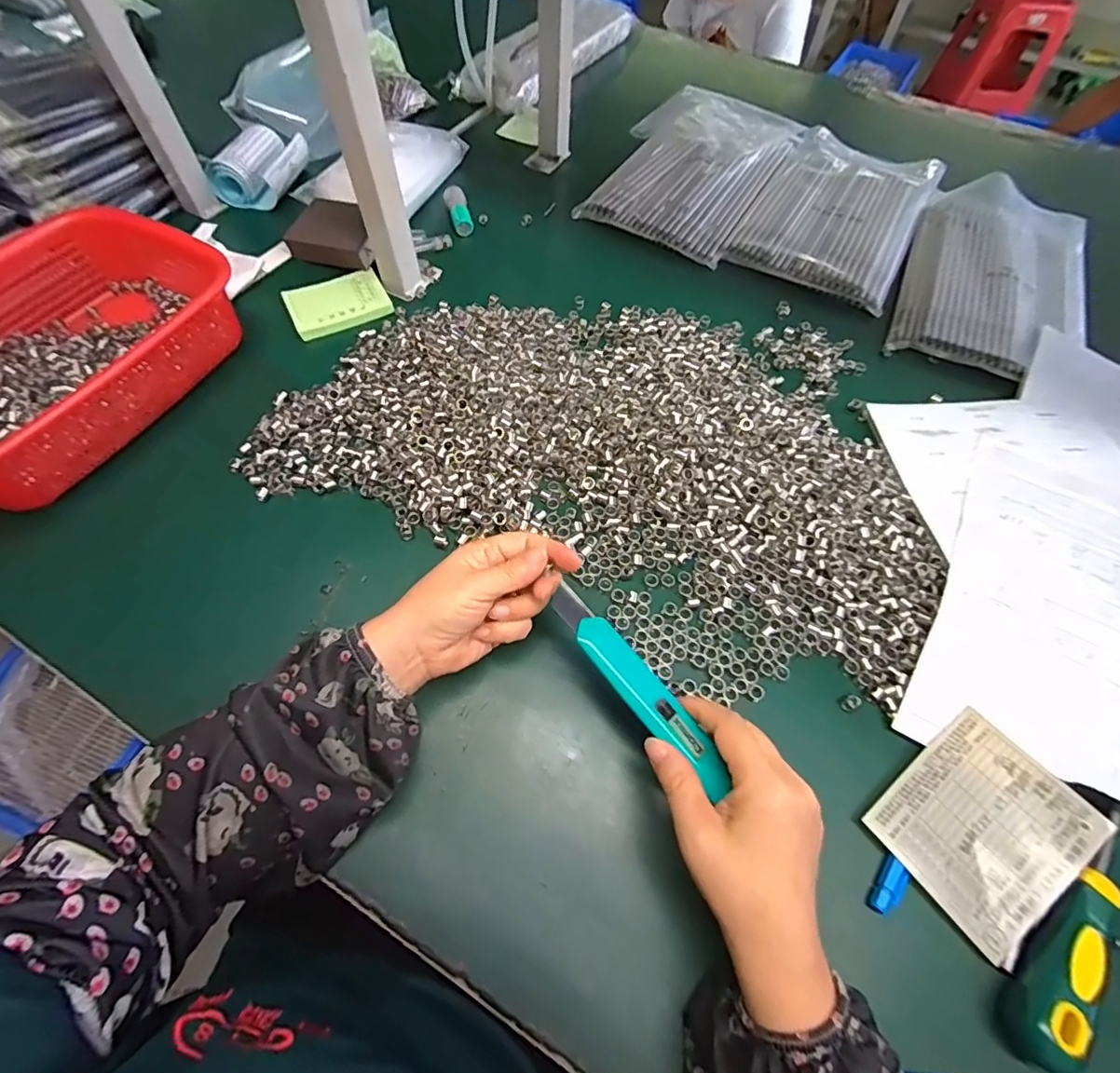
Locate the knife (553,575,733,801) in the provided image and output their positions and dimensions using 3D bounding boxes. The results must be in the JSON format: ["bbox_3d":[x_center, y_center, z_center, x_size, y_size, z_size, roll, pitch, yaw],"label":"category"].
[{"bbox_3d":[0.044,0.084,0.302,0.025,0.008,0.137,-35,72,-21],"label":"knife"}]

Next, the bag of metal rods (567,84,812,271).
[{"bbox_3d":[0.172,-0.484,0.676,0.199,0.038,0.335,26,61,13],"label":"bag of metal rods"}]

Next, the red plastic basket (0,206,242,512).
[{"bbox_3d":[-0.425,-0.157,0.442,0.199,0.069,0.278,25,60,12],"label":"red plastic basket"}]

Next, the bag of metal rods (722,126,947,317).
[{"bbox_3d":[0.342,-0.403,0.639,0.179,0.023,0.316,27,61,14],"label":"bag of metal rods"}]

